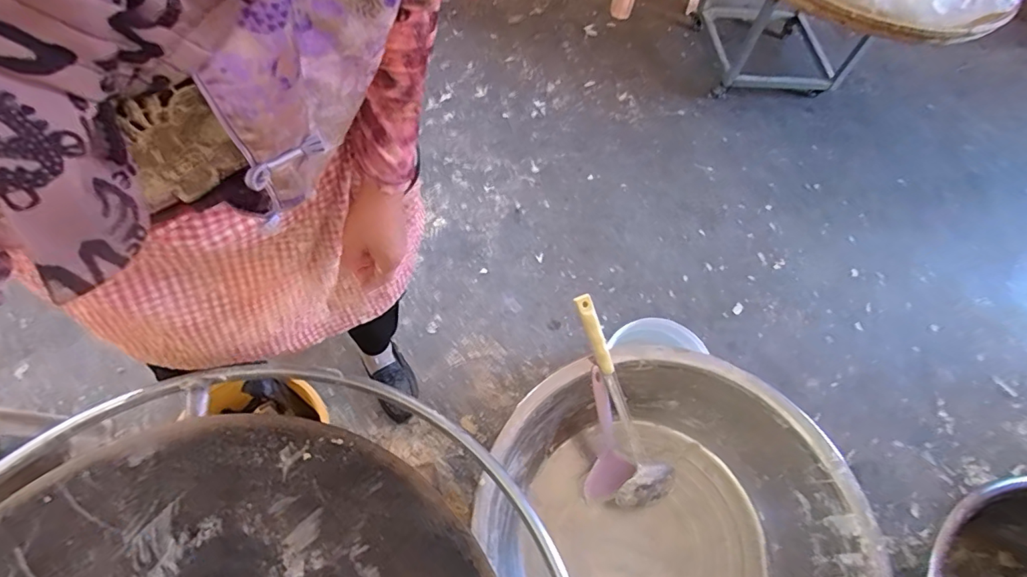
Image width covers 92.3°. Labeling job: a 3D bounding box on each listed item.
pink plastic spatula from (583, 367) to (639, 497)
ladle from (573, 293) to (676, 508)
[{"bbox_3d":[0.147,0.240,0.802,0.087,0.239,0.027,-13,23,-7],"label":"pink plastic spatula"},{"bbox_3d":[0.158,0.174,0.776,0.094,0.056,0.344,-20,94,-10],"label":"ladle"}]

